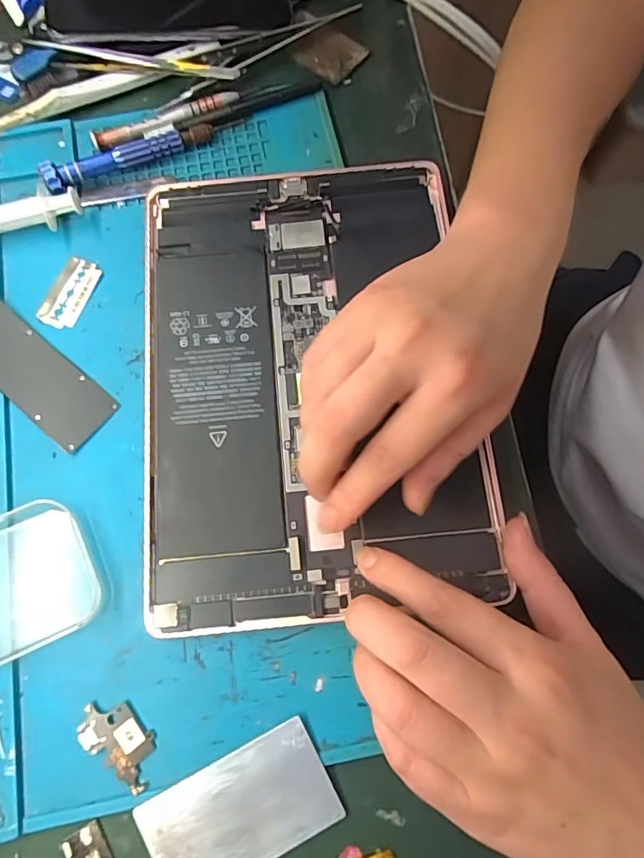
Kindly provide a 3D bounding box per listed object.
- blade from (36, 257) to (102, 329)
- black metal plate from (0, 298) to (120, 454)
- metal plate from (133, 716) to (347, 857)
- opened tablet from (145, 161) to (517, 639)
[{"bbox_3d":[-0.142,-0.077,0.282,0.022,0.004,0.041,22,75,6],"label":"blade"},{"bbox_3d":[-0.181,-0.052,0.271,0.162,0.005,0.036,40,74,4],"label":"black metal plate"},{"bbox_3d":[-0.036,0.165,0.214,0.079,0.004,0.045,-26,76,-7],"label":"metal plate"},{"bbox_3d":[-0.007,-0.030,0.267,0.172,0.011,0.245,-6,74,-1],"label":"opened tablet"}]

